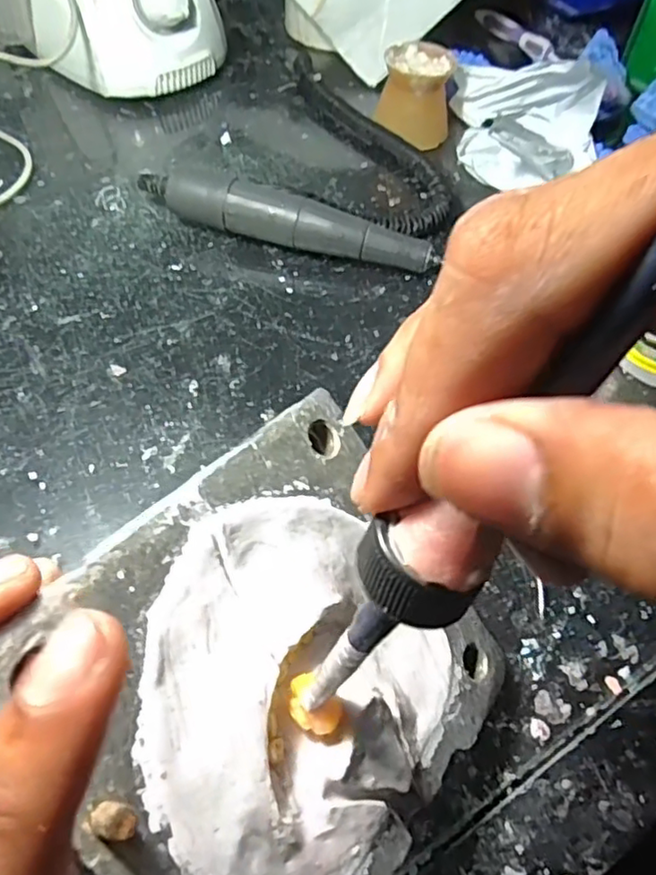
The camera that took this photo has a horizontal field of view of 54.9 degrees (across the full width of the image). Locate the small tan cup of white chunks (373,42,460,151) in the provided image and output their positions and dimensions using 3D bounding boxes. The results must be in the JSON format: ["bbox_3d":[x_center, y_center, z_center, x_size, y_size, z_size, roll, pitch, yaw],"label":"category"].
[{"bbox_3d":[0.057,-0.220,0.410,0.046,0.045,0.056,6,56,-1],"label":"small tan cup of white chunks"}]

